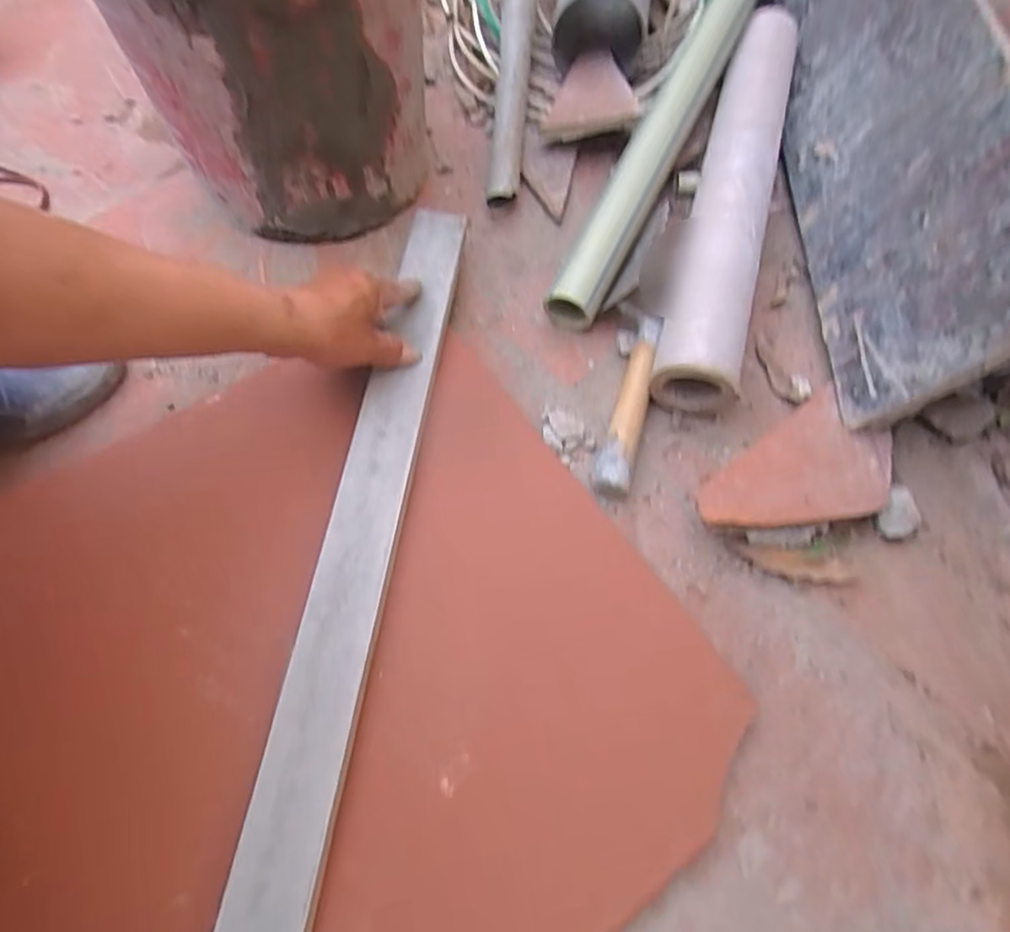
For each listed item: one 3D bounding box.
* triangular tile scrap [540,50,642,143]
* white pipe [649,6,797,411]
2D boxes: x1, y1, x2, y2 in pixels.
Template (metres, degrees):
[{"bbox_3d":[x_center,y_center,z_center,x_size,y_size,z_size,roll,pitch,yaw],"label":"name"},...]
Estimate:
[{"bbox_3d":[0.095,-0.431,0.695,0.103,0.015,0.155,-4,60,13],"label":"triangular tile scrap"},{"bbox_3d":[0.238,-0.287,0.625,0.079,0.090,0.527,17,65,7],"label":"white pipe"}]

